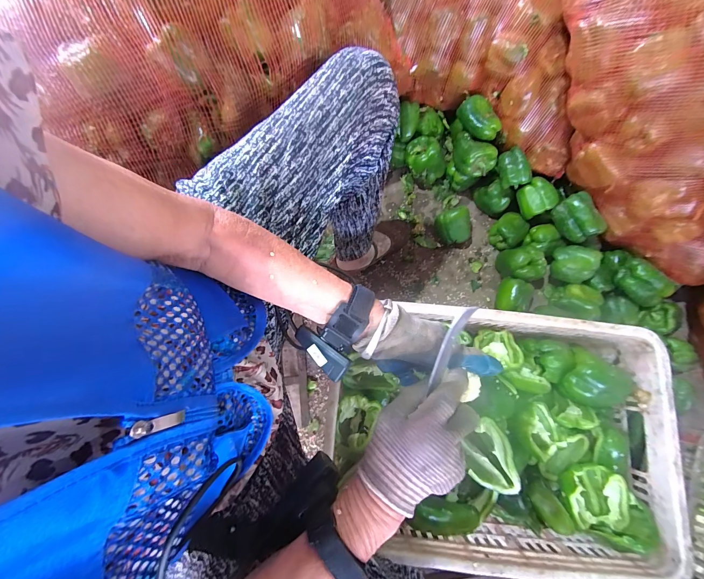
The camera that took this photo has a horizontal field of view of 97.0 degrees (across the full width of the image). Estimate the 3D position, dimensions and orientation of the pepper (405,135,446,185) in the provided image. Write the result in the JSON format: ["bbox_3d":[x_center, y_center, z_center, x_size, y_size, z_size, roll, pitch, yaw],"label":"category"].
[{"bbox_3d":[0.192,-0.336,0.806,0.110,0.087,0.082,16,75,3],"label":"pepper"}]

